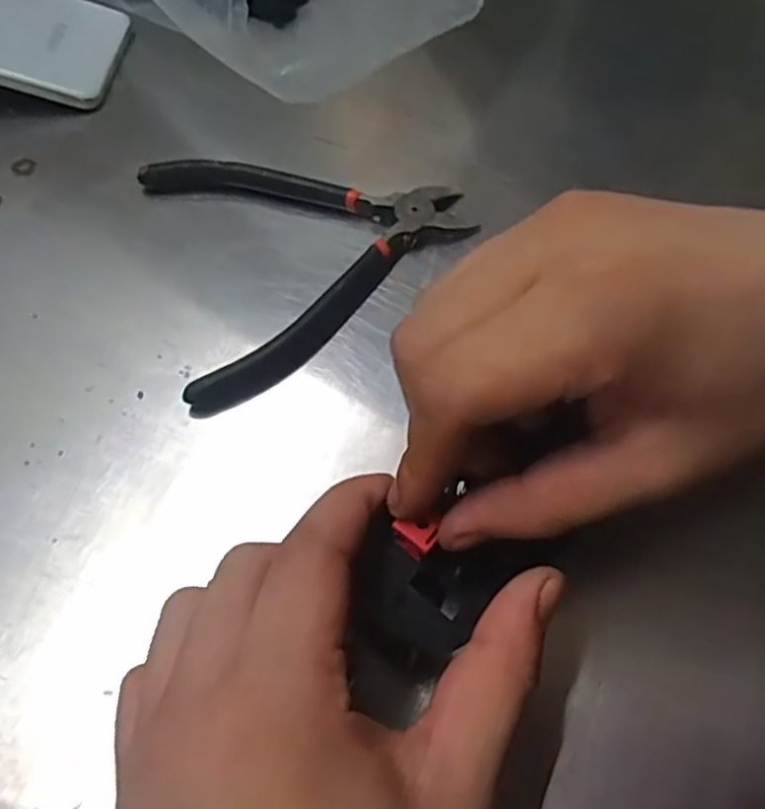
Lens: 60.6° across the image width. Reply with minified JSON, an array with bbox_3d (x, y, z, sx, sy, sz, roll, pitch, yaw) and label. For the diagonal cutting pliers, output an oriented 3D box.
[{"bbox_3d":[-0.050,-0.077,0.288,0.149,0.010,0.124,-39,69,-19],"label":"diagonal cutting pliers"}]

